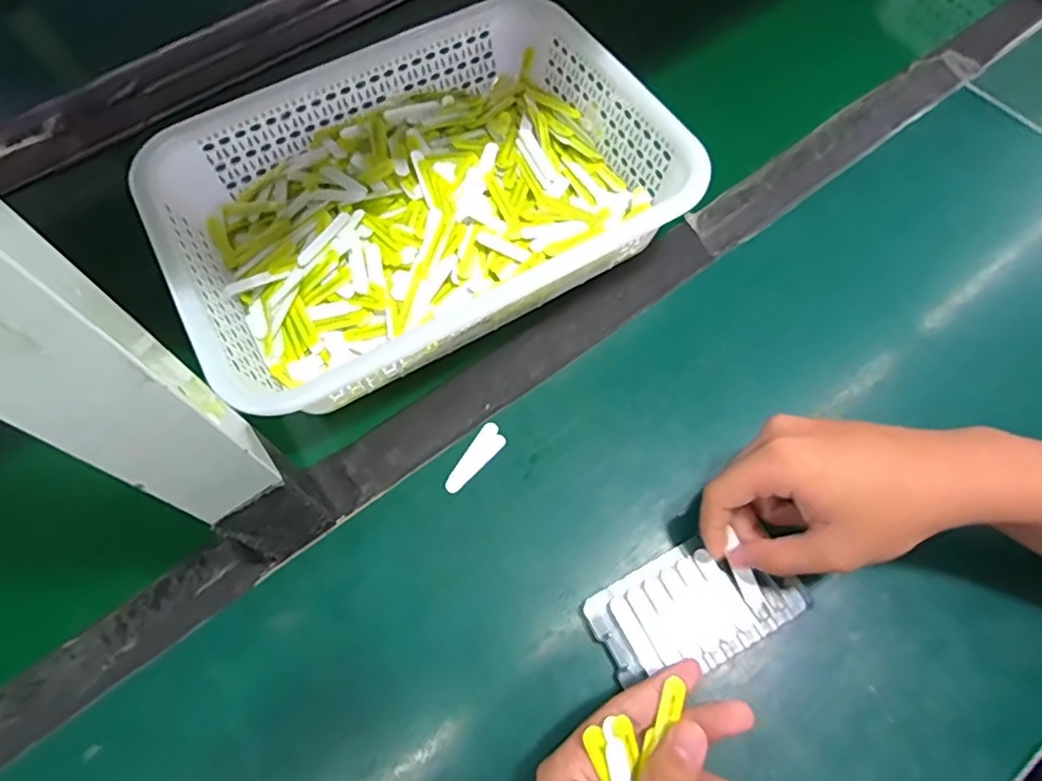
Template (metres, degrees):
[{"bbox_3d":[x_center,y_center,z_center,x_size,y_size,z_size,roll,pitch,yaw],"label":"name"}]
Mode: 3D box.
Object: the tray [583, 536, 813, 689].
[{"bbox_3d":[0.105,0.128,0.363,0.120,0.010,0.066,-26,66,-9],"label":"tray"}]

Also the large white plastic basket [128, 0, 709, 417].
[{"bbox_3d":[-0.078,-0.146,0.463,0.350,0.082,0.244,-28,66,-10],"label":"large white plastic basket"}]

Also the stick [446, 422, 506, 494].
[{"bbox_3d":[-0.031,0.046,0.411,0.019,0.004,0.053,35,71,18],"label":"stick"}]

